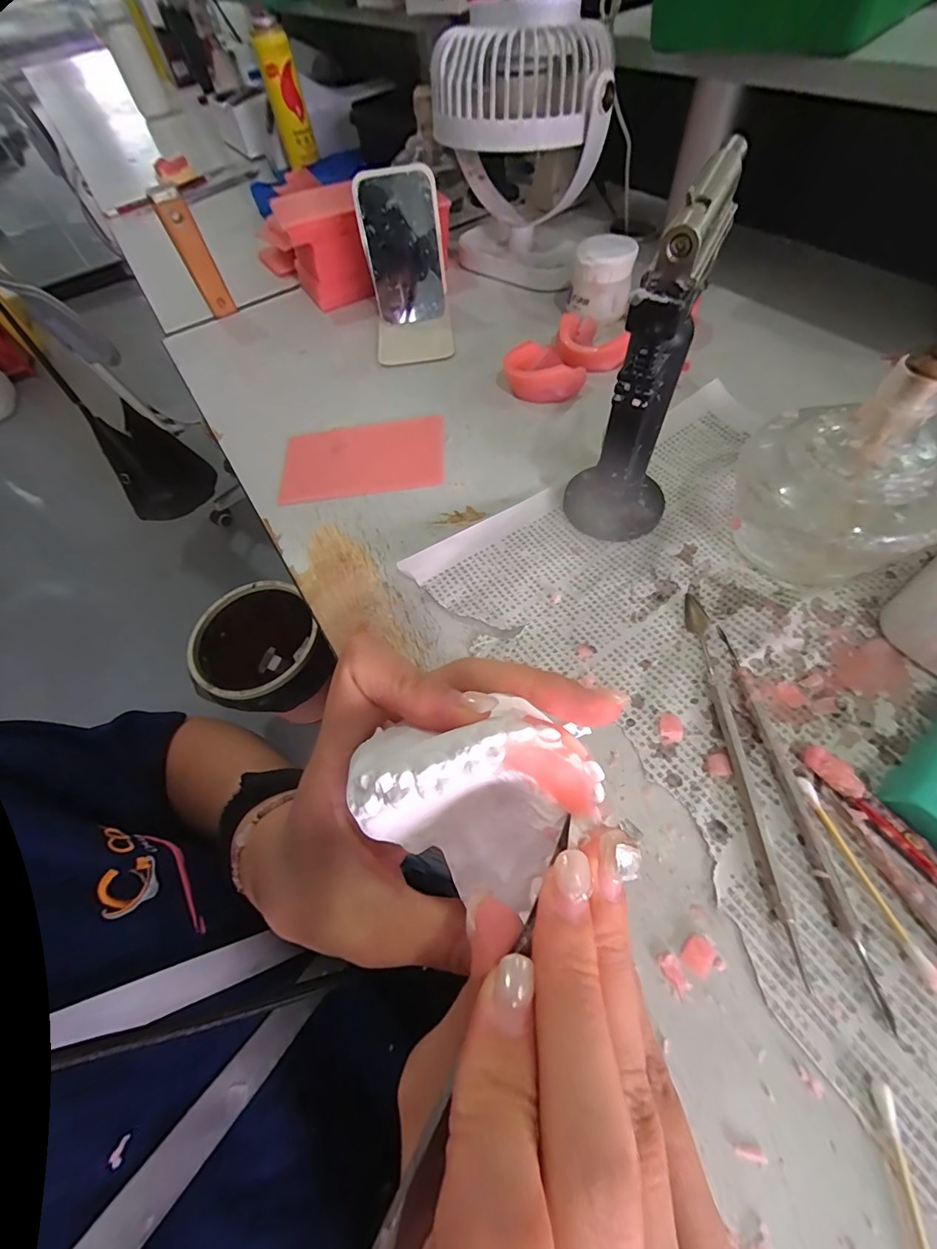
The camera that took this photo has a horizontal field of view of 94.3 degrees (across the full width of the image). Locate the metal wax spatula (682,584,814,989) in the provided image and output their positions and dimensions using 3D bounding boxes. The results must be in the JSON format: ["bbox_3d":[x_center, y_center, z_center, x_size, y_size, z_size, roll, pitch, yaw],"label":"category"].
[{"bbox_3d":[0.120,0.055,0.197,0.010,0.007,0.163,-1,60,6],"label":"metal wax spatula"}]

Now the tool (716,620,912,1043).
[{"bbox_3d":[0.138,0.070,0.185,0.007,0.008,0.155,-7,60,3],"label":"tool"}]

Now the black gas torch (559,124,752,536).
[{"bbox_3d":[0.087,-0.114,0.218,0.058,0.147,0.068,12,62,12],"label":"black gas torch"}]

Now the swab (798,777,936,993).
[{"bbox_3d":[0.154,0.097,0.170,0.007,0.004,0.073,-17,60,-3],"label":"swab"}]

